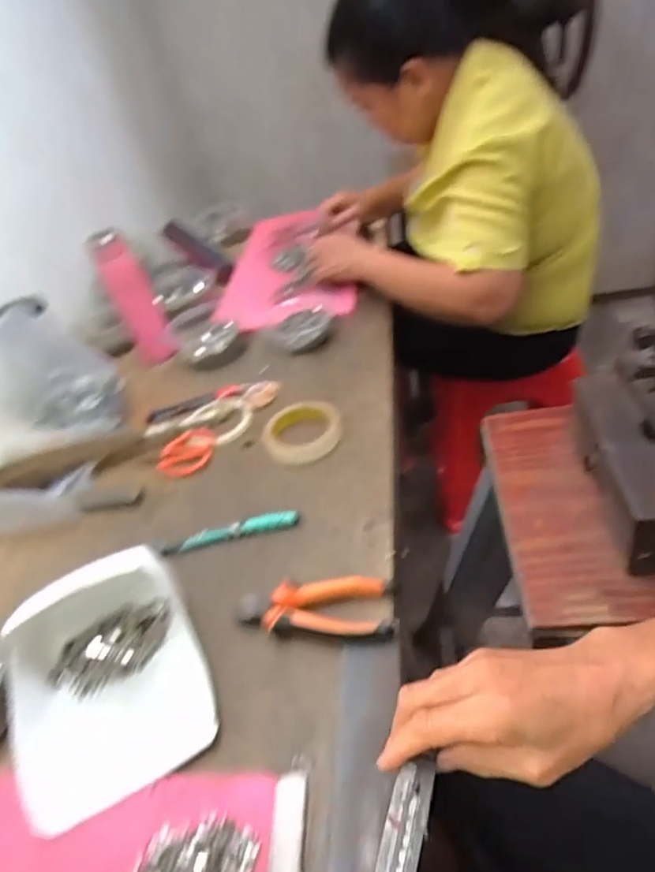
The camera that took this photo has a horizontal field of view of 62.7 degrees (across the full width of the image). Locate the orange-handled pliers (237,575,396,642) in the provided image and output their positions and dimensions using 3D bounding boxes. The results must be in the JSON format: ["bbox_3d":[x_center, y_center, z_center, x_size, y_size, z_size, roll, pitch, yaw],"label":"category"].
[{"bbox_3d":[-0.013,0.159,0.485,0.140,0.029,0.053,-8,40,11],"label":"orange-handled pliers"}]

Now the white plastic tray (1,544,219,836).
[{"bbox_3d":[-0.191,0.187,0.452,0.156,0.077,0.190,-24,40,-14],"label":"white plastic tray"}]

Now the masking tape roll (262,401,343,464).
[{"bbox_3d":[-0.031,-0.006,0.687,0.100,0.028,0.105,-4,40,4],"label":"masking tape roll"}]

